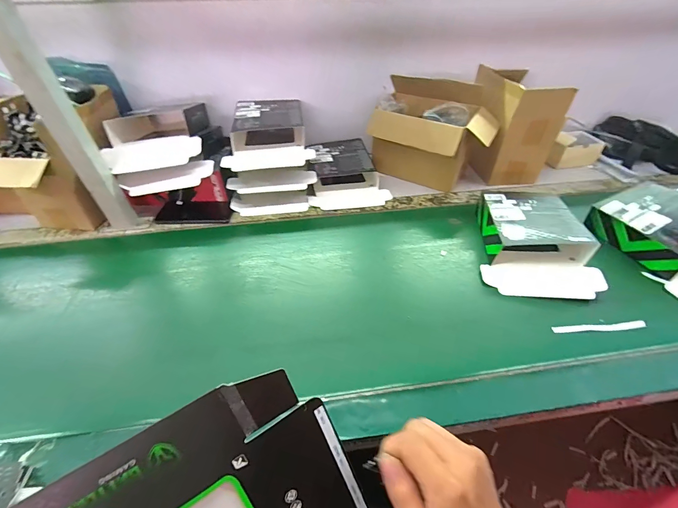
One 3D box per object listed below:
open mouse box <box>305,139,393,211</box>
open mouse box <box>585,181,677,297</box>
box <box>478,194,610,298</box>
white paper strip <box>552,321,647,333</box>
[{"bbox_3d":[0.017,-0.218,0.814,0.186,0.058,0.258,-7,46,-5],"label":"open mouse box"},{"bbox_3d":[0.643,-0.039,0.595,0.181,0.078,0.246,-18,48,-15],"label":"open mouse box"},{"bbox_3d":[0.378,-0.027,0.611,0.185,0.069,0.241,5,46,7],"label":"box"},{"bbox_3d":[0.412,0.117,0.498,0.143,0.004,0.014,-3,44,-1],"label":"white paper strip"}]

